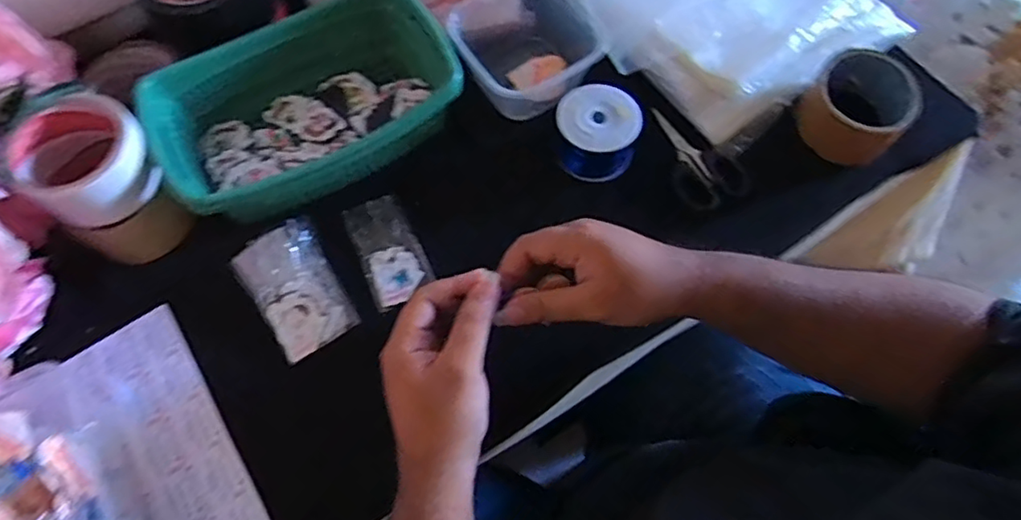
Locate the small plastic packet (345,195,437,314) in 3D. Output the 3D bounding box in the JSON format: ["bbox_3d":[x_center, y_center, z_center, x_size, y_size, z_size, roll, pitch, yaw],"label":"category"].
[{"bbox_3d":[-0.104,-0.009,0.507,0.052,0.006,0.097,-26,67,-10],"label":"small plastic packet"}]

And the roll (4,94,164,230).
[{"bbox_3d":[-0.321,-0.076,0.456,0.086,0.042,0.085,-1,65,1],"label":"roll"}]

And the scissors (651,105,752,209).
[{"bbox_3d":[0.161,-0.094,0.534,0.061,0.015,0.109,-29,68,-11],"label":"scissors"}]

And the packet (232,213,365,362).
[{"bbox_3d":[-0.172,0.021,0.483,0.068,0.014,0.106,-33,77,-22],"label":"packet"}]

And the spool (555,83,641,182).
[{"bbox_3d":[0.075,-0.110,0.520,0.068,0.047,0.068,4,66,3],"label":"spool"}]

